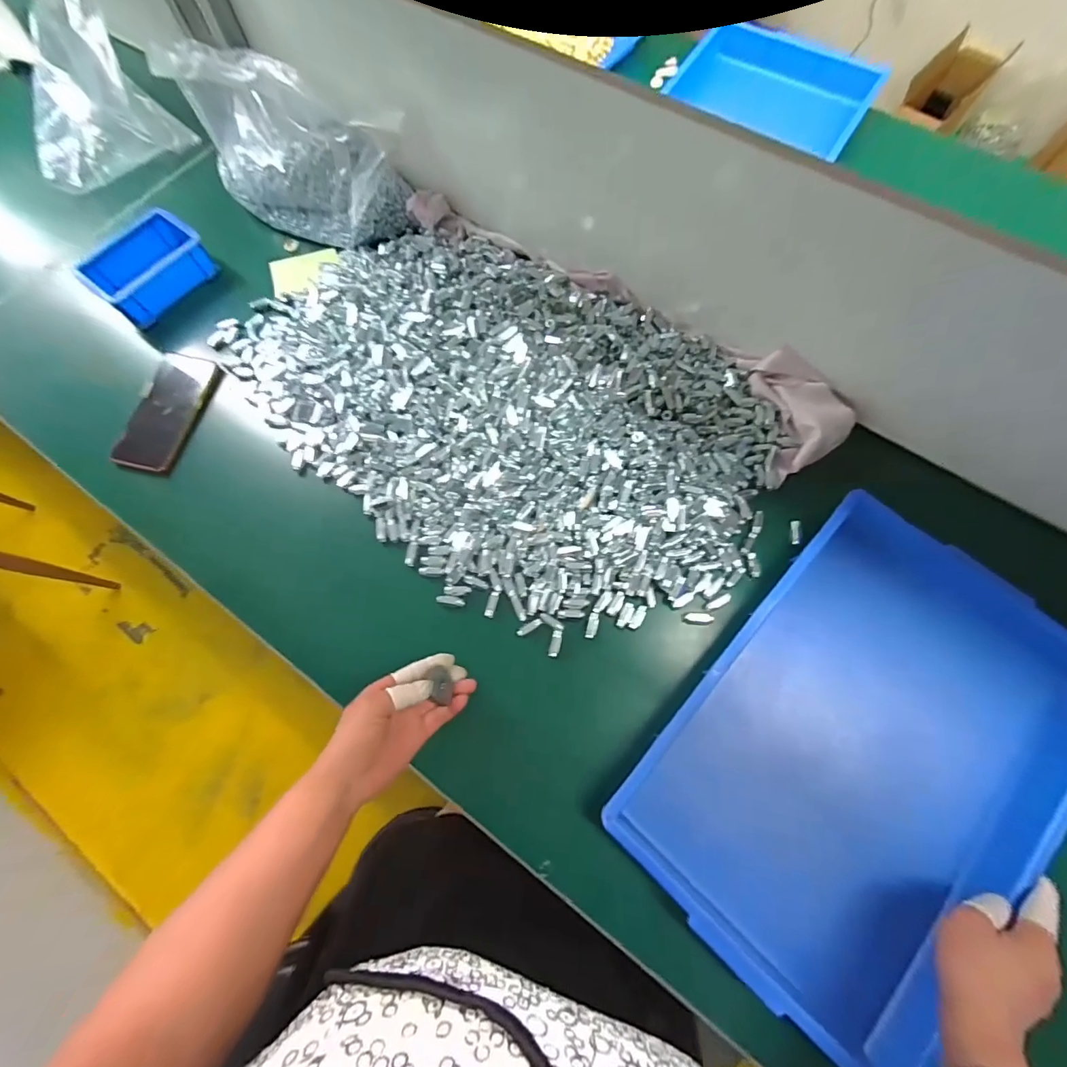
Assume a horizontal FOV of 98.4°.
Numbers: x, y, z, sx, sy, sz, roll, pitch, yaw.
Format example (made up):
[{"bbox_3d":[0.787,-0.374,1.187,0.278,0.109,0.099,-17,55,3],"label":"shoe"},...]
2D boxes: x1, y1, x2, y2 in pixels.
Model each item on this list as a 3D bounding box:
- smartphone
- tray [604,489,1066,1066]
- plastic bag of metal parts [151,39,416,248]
[{"bbox_3d":[-0.472,-0.160,0.596,0.077,0.013,0.170,7,71,4],"label":"smartphone"},{"bbox_3d":[0.308,0.202,0.428,0.291,0.052,0.420,40,77,14],"label":"tray"},{"bbox_3d":[-0.340,-0.538,0.637,0.325,0.140,0.144,20,73,8],"label":"plastic bag of metal parts"}]

